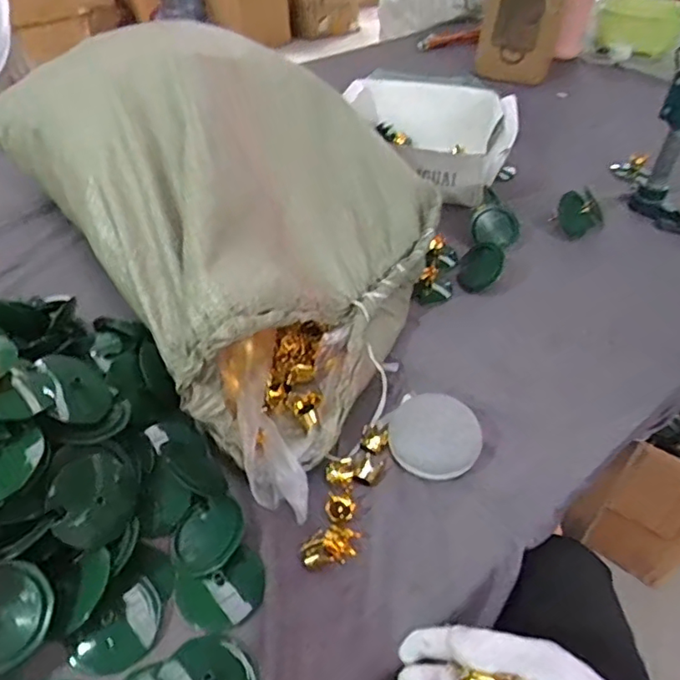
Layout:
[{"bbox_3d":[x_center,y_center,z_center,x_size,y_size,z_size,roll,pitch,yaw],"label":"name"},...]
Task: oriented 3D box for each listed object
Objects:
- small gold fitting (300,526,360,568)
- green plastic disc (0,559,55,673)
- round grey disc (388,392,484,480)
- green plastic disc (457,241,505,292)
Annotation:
[{"bbox_3d":[-0.009,0.186,0.507,0.055,0.017,0.028,-11,46,-14],"label":"small gold fitting"},{"bbox_3d":[-0.261,0.210,0.429,0.074,0.012,0.074,5,64,-10],"label":"green plastic disc"},{"bbox_3d":[0.098,0.099,0.581,0.096,0.048,0.084,17,46,14],"label":"round grey disc"},{"bbox_3d":[0.199,-0.103,0.793,0.058,0.074,0.014,34,33,10],"label":"green plastic disc"}]

